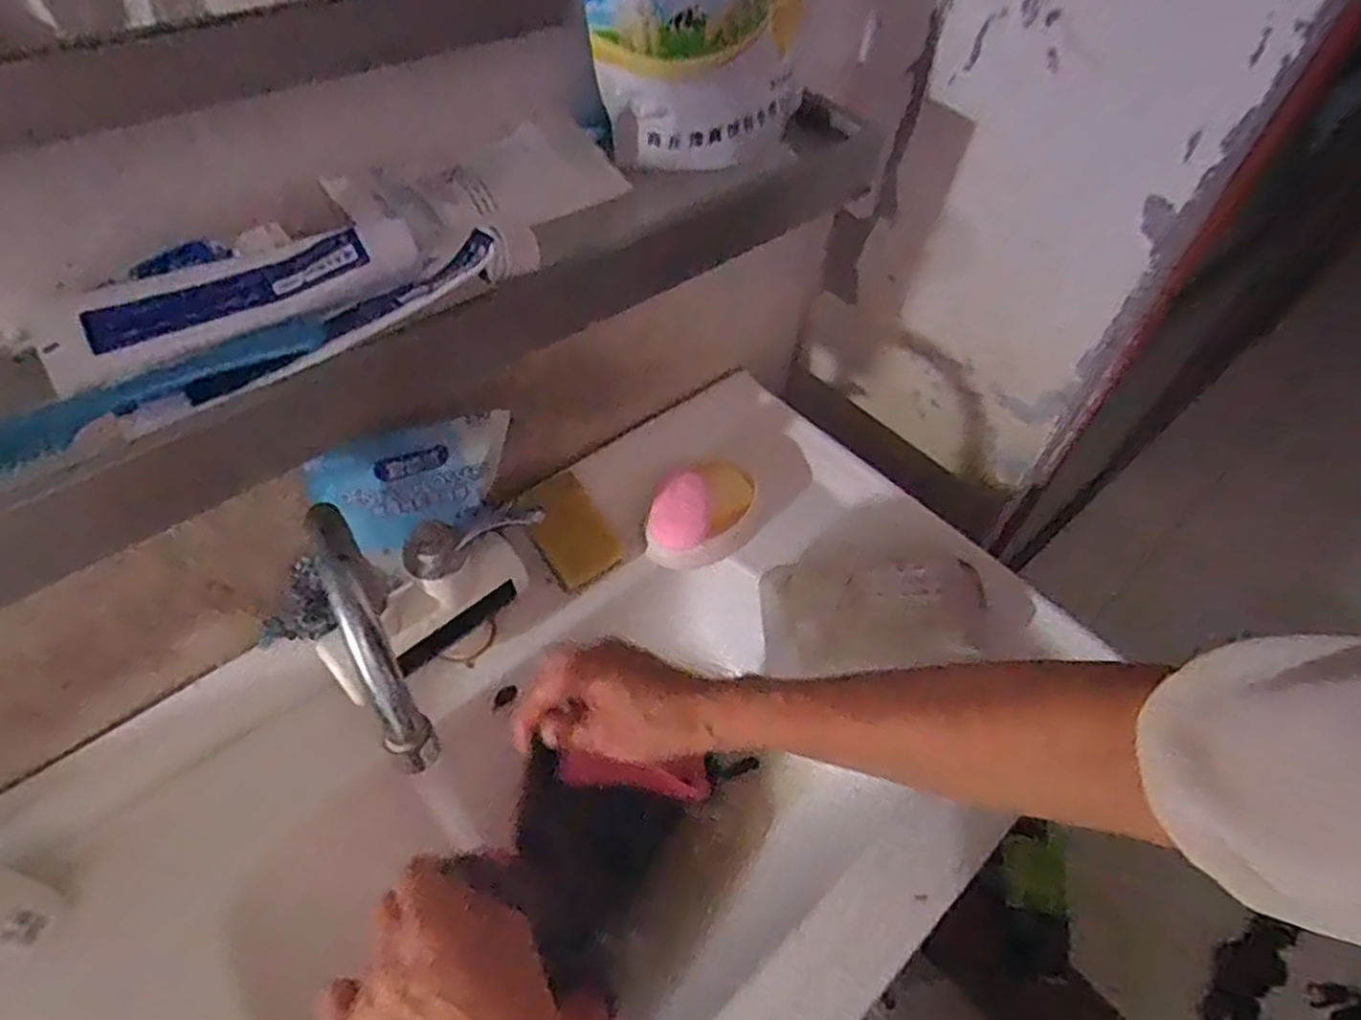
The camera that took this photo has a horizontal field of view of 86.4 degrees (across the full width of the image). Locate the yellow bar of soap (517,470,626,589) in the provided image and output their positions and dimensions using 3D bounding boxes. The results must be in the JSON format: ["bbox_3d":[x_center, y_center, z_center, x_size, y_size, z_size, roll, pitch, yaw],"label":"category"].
[{"bbox_3d":[-0.097,0.015,0.643,0.058,0.020,0.094,-34,94,-11],"label":"yellow bar of soap"}]

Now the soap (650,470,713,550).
[{"bbox_3d":[-0.001,-0.002,0.655,0.053,0.026,0.064,8,82,-10],"label":"soap"}]

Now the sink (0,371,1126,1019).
[{"bbox_3d":[-0.079,0.207,0.538,0.798,0.166,0.464,-36,62,-28],"label":"sink"}]

